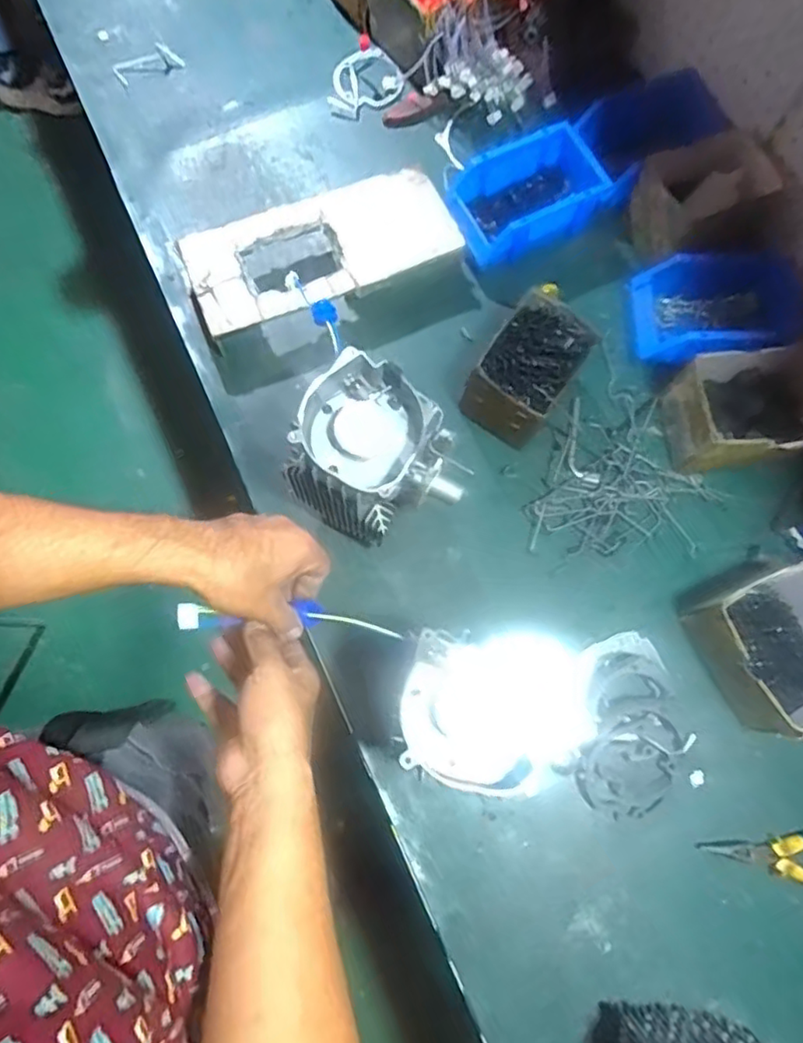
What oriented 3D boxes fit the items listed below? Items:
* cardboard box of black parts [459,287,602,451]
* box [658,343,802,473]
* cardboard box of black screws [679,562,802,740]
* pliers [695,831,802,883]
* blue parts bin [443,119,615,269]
[{"bbox_3d":[0.147,-0.175,0.728,0.097,0.088,0.154,32,79,7],"label":"cardboard box of black parts"},{"bbox_3d":[0.394,-0.127,0.713,0.154,0.082,0.117,-10,77,-3],"label":"box"},{"bbox_3d":[0.396,0.131,0.647,0.125,0.083,0.150,-28,79,-7],"label":"cardboard box of black screws"},{"bbox_3d":[0.385,0.344,0.632,0.155,0.010,0.052,1,77,0],"label":"pliers"},{"bbox_3d":[0.165,-0.421,0.809,0.205,0.073,0.125,-21,78,-5],"label":"blue parts bin"}]

